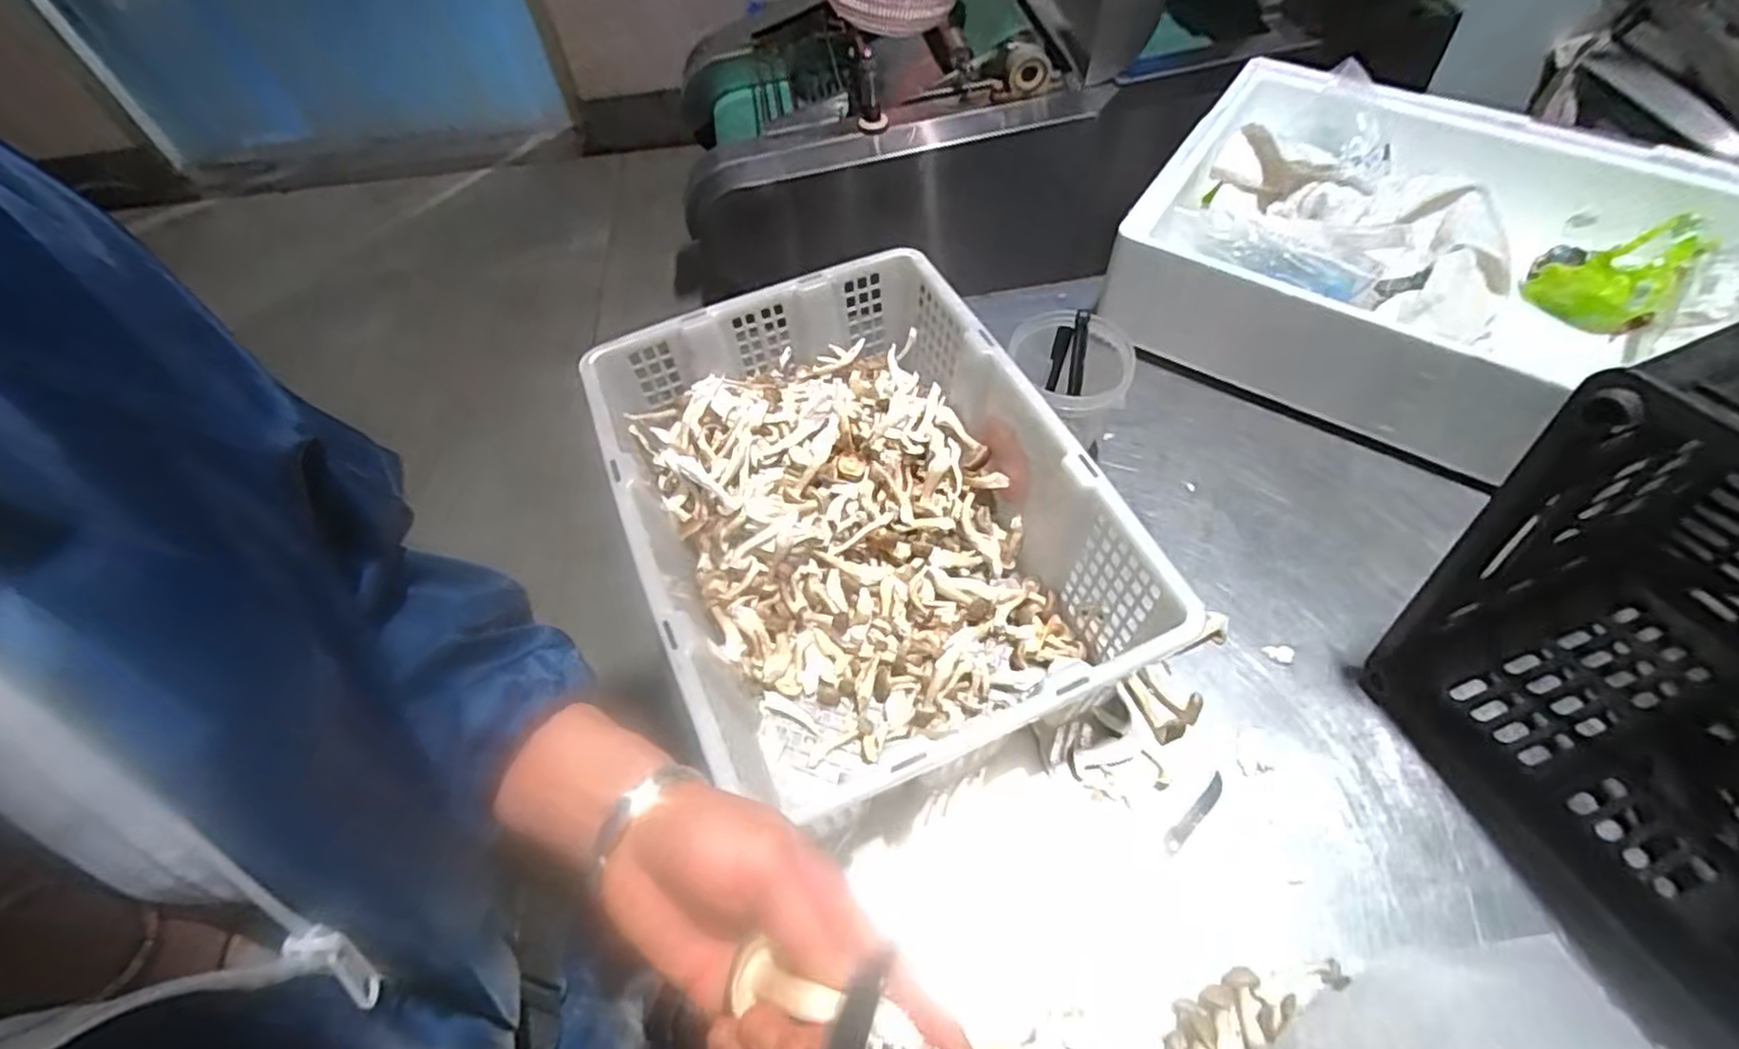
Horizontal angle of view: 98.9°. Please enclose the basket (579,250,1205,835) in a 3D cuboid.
[{"bbox_3d":[-0.005,-0.002,0.674,0.351,0.177,0.476,-22,57,-11],"label":"basket"}]

